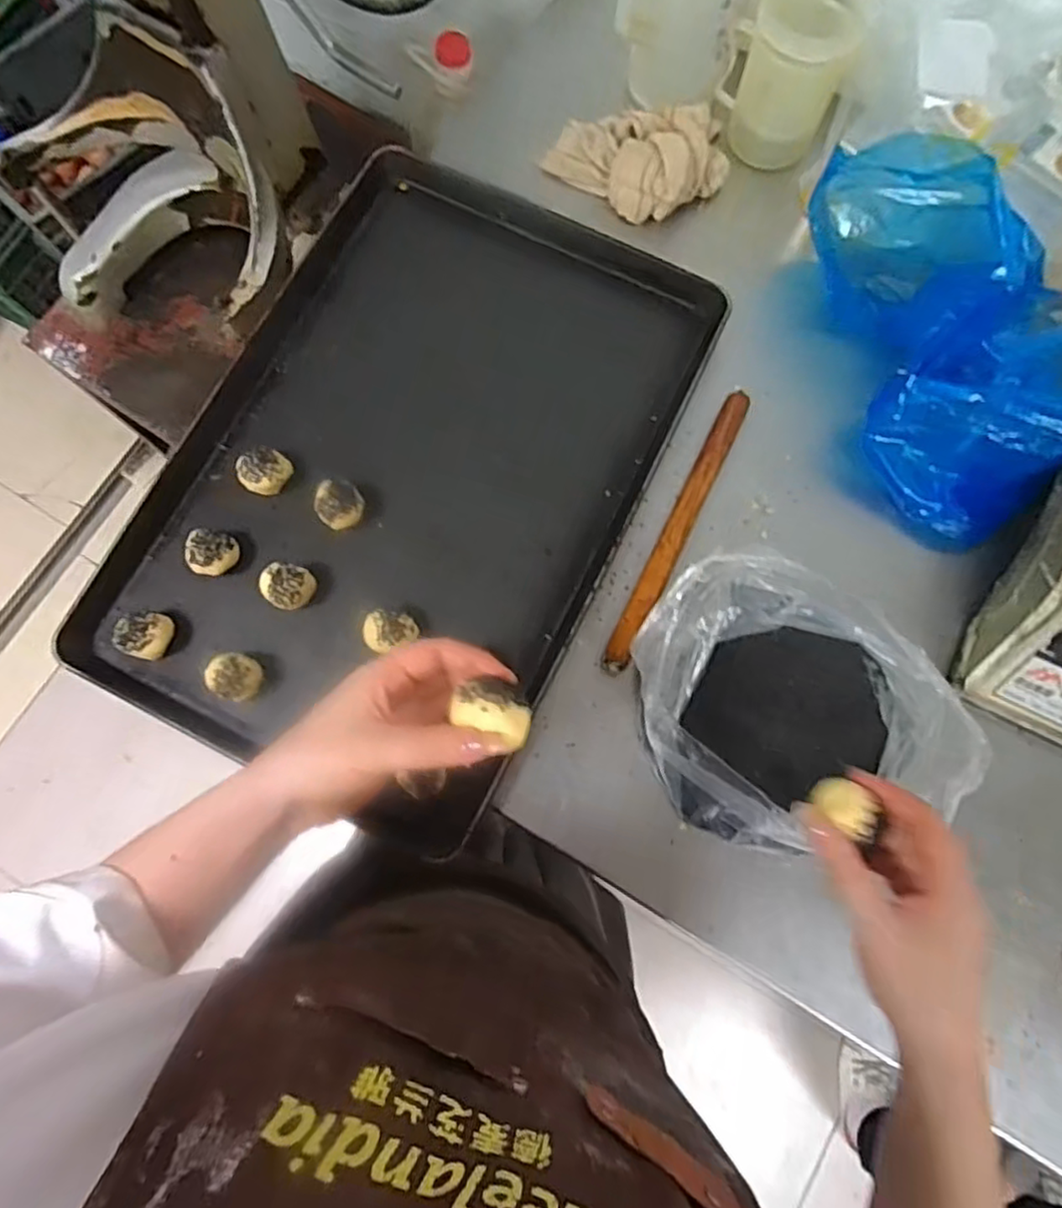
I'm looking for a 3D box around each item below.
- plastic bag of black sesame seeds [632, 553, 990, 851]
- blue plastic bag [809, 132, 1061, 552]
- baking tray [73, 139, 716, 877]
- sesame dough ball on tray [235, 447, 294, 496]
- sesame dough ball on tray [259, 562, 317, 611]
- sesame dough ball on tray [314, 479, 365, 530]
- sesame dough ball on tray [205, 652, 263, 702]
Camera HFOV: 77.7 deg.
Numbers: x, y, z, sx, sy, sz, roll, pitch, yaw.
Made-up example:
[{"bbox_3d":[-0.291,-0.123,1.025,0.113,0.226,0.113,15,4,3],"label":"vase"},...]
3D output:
[{"bbox_3d":[0.210,0.081,0.540,0.233,0.089,0.248,-18,78,-4],"label":"plastic bag of black sesame seeds"},{"bbox_3d":[0.390,-0.253,0.583,0.208,0.147,0.368,-14,78,-4],"label":"blue plastic bag"},{"bbox_3d":[-0.111,-0.129,0.632,0.408,0.049,0.603,27,79,5],"label":"baking tray"},{"bbox_3d":[-0.250,-0.124,0.621,0.047,0.034,0.046,32,79,6],"label":"sesame dough ball on tray"},{"bbox_3d":[-0.217,-0.014,0.594,0.044,0.044,0.045,12,78,2],"label":"sesame dough ball on tray"},{"bbox_3d":[-0.177,-0.090,0.613,0.046,0.038,0.041,42,80,8],"label":"sesame dough ball on tray"},{"bbox_3d":[-0.255,0.065,0.577,0.040,0.039,0.038,0,77,0],"label":"sesame dough ball on tray"}]

